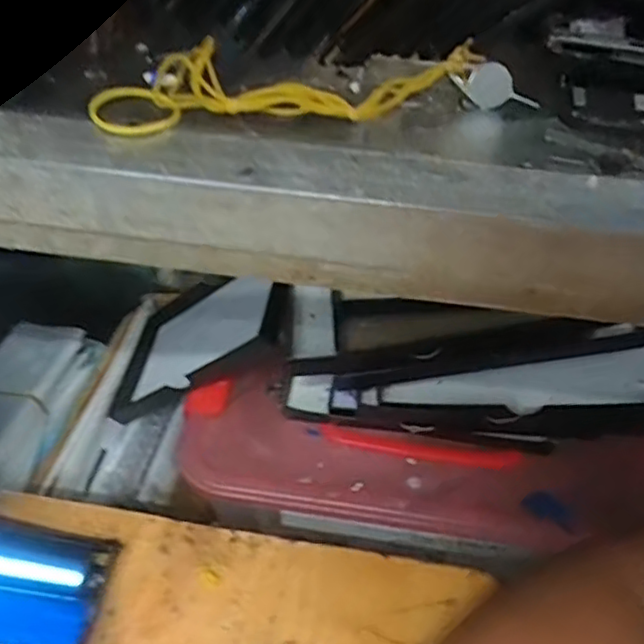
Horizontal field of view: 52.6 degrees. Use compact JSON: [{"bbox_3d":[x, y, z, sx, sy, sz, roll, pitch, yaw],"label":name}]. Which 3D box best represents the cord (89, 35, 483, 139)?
[{"bbox_3d":[-0.013,-0.082,0.218,0.124,0.023,0.036,-6,48,-7],"label":"cord"}]

